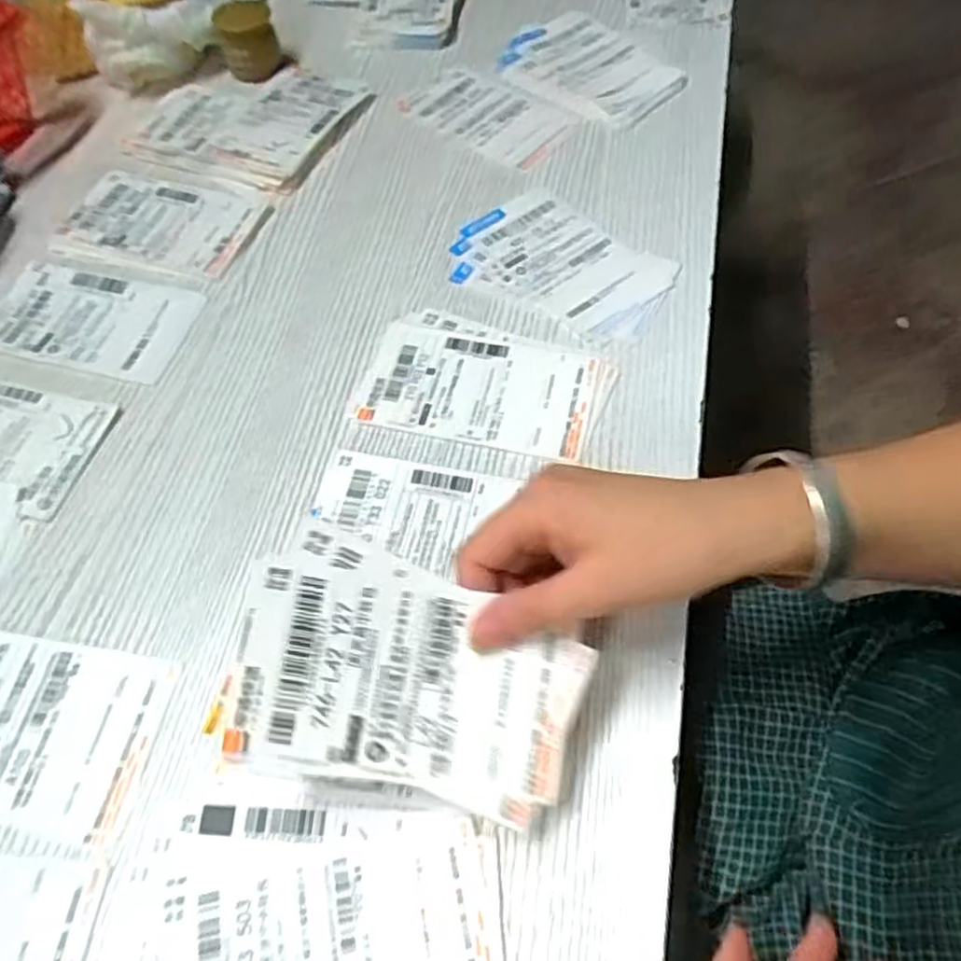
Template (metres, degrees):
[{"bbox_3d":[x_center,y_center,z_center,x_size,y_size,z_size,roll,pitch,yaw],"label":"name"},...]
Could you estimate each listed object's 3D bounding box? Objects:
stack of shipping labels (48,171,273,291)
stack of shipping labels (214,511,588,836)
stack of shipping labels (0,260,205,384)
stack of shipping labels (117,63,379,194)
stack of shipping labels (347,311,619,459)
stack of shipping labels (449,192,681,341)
[{"bbox_3d":[-0.221,-0.174,0.507,0.131,0.005,0.086,13,60,9],"label":"stack of shipping labels"},{"bbox_3d":[-0.027,0.075,0.290,0.136,0.004,0.088,17,79,-9],"label":"stack of shipping labels"},{"bbox_3d":[-0.250,-0.103,0.464,0.129,0.005,0.075,12,59,8],"label":"stack of shipping labels"},{"bbox_3d":[-0.177,-0.276,0.562,0.148,0.012,0.133,20,61,12],"label":"stack of shipping labels"},{"bbox_3d":[0.001,-0.056,0.428,0.140,0.004,0.084,16,60,10],"label":"stack of shipping labels"},{"bbox_3d":[0.054,-0.144,0.481,0.136,0.004,0.096,29,63,17],"label":"stack of shipping labels"}]

